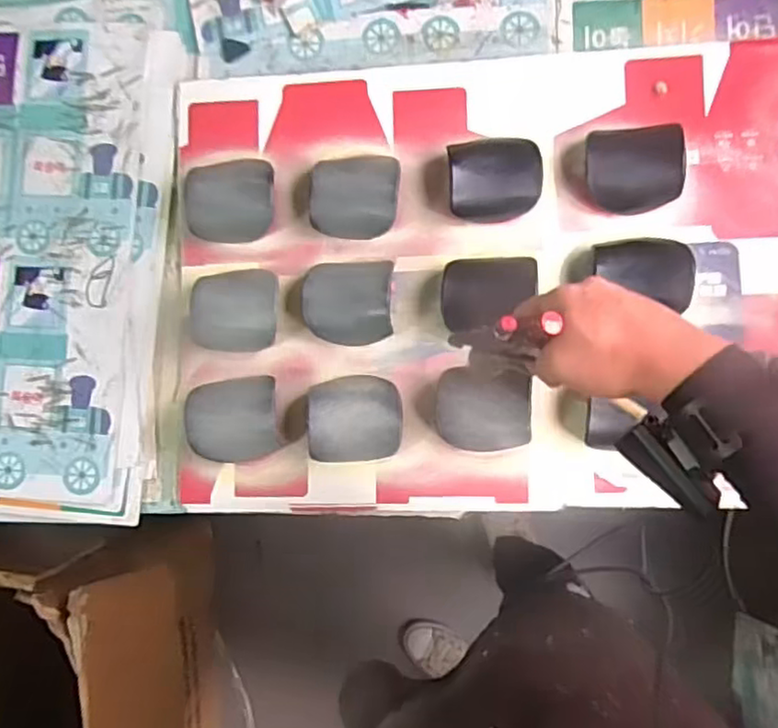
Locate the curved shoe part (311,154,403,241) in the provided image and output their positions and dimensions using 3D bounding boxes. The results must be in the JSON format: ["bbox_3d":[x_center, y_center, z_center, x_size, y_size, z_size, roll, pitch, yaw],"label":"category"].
[{"bbox_3d":[-0.035,-0.174,0.685,0.093,0.045,0.087,7,85,7],"label":"curved shoe part"}]

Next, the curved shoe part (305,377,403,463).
[{"bbox_3d":[-0.032,0.055,0.654,0.089,0.044,0.082,-6,84,6],"label":"curved shoe part"}]

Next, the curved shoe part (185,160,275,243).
[{"bbox_3d":[-0.165,-0.172,0.695,0.095,0.047,0.088,-4,84,6],"label":"curved shoe part"}]

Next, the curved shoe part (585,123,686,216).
[{"bbox_3d":[0.247,-0.194,0.664,0.091,0.041,0.083,-2,84,6],"label":"curved shoe part"}]

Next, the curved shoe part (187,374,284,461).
[{"bbox_3d":[-0.157,0.057,0.670,0.092,0.048,0.084,-9,83,5],"label":"curved shoe part"}]

